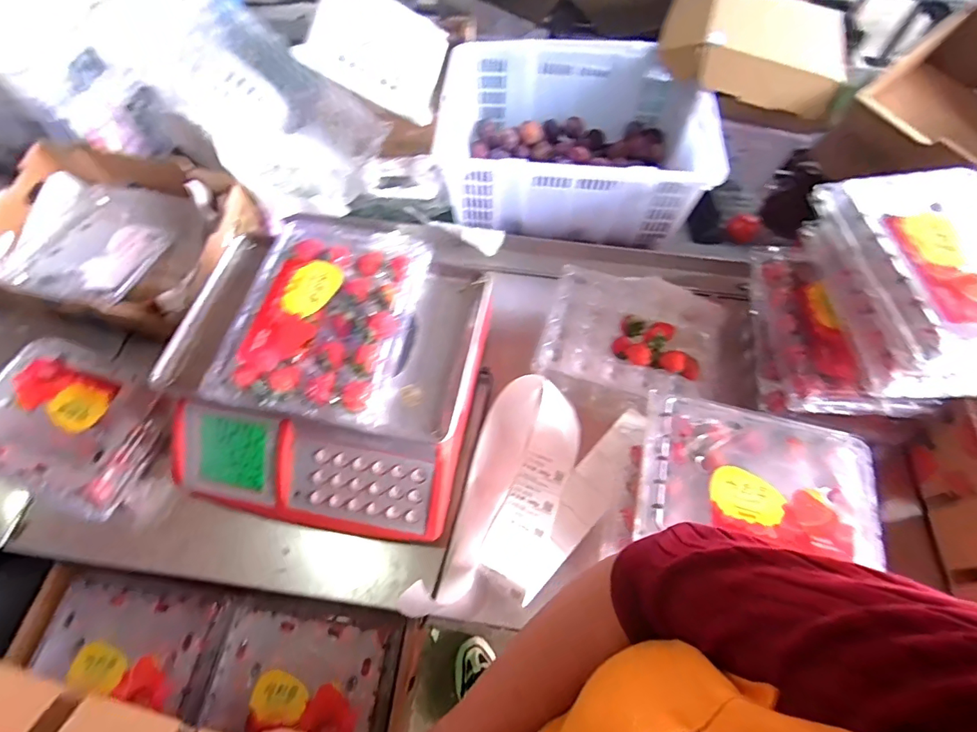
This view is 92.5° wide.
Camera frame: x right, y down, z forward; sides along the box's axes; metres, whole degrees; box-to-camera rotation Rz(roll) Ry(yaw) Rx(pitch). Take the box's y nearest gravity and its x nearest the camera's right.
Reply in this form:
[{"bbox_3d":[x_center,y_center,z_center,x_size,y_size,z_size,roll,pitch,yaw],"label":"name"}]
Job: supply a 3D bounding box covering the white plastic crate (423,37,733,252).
[{"bbox_3d":[0.126,-0.343,0.743,0.381,0.167,0.270,5,62,2],"label":"white plastic crate"}]

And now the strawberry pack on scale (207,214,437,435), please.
[{"bbox_3d":[-0.179,-0.062,0.512,0.182,0.046,0.237,8,62,4],"label":"strawberry pack on scale"}]

